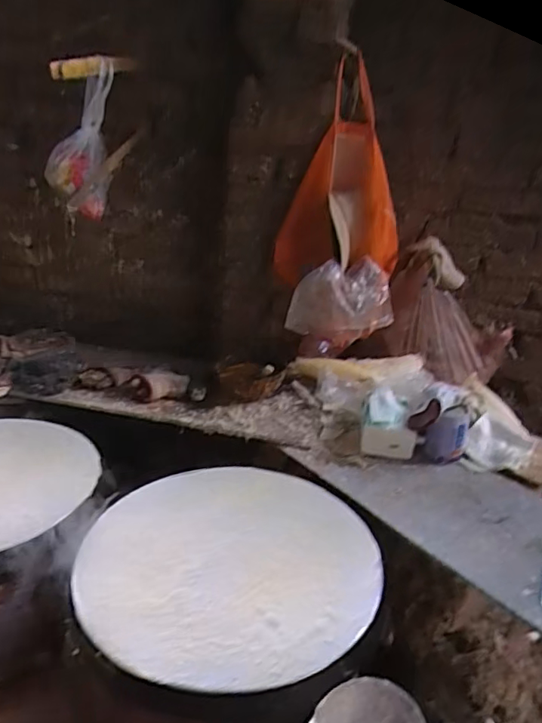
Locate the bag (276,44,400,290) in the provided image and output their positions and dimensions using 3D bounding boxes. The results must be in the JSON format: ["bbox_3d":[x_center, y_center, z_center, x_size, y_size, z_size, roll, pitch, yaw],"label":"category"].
[{"bbox_3d":[0.162,-0.393,1.169,0.264,0.435,0.088,4,22,0],"label":"bag"}]

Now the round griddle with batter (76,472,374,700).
[{"bbox_3d":[-0.046,0.242,0.691,0.353,0.016,0.374,4,22,-2],"label":"round griddle with batter"}]

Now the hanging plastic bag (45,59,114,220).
[{"bbox_3d":[-0.408,-0.465,1.152,0.134,0.305,0.141,-3,23,-19],"label":"hanging plastic bag"}]

